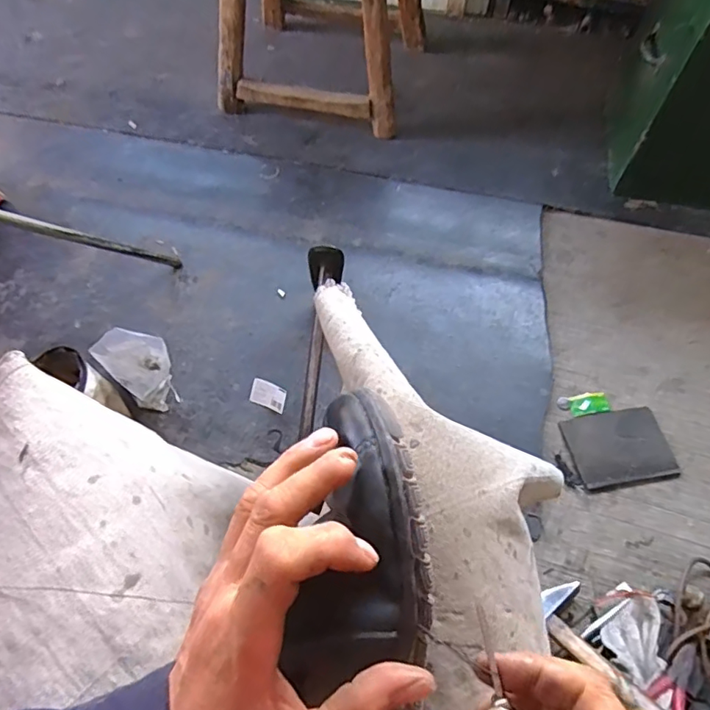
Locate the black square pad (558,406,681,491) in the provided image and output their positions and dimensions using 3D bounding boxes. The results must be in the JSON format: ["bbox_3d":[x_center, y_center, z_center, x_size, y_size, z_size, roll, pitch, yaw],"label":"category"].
[{"bbox_3d":[0.407,0.141,0.828,0.155,0.009,0.113,-9,62,-5],"label":"black square pad"}]

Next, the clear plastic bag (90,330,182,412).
[{"bbox_3d":[-0.311,0.018,0.799,0.084,0.090,0.106,-41,72,-18],"label":"clear plastic bag"}]

